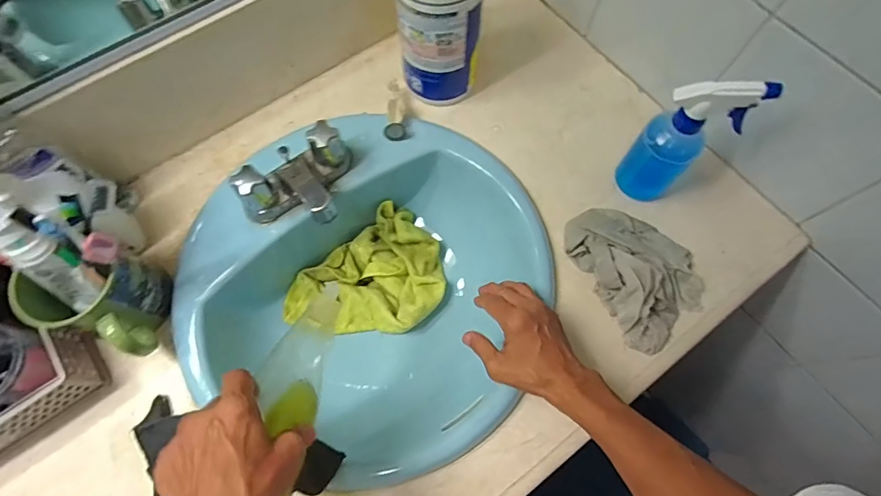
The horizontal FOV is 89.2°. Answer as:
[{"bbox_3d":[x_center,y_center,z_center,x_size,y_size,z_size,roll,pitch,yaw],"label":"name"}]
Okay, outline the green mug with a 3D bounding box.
[{"bbox_3d":[-0.367,0.053,0.494,0.112,0.099,0.096,17,71,6],"label":"green mug"}]

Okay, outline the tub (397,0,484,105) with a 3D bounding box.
[{"bbox_3d":[-0.004,-0.284,0.568,0.105,0.216,0.091,6,70,2],"label":"tub"}]

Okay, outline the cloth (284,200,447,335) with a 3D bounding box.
[{"bbox_3d":[-0.098,0.054,0.640,0.226,0.056,0.162,-35,74,-12],"label":"cloth"}]

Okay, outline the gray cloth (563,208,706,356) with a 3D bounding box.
[{"bbox_3d":[0.247,0.020,0.549,0.131,0.048,0.184,-28,72,-10],"label":"gray cloth"}]

